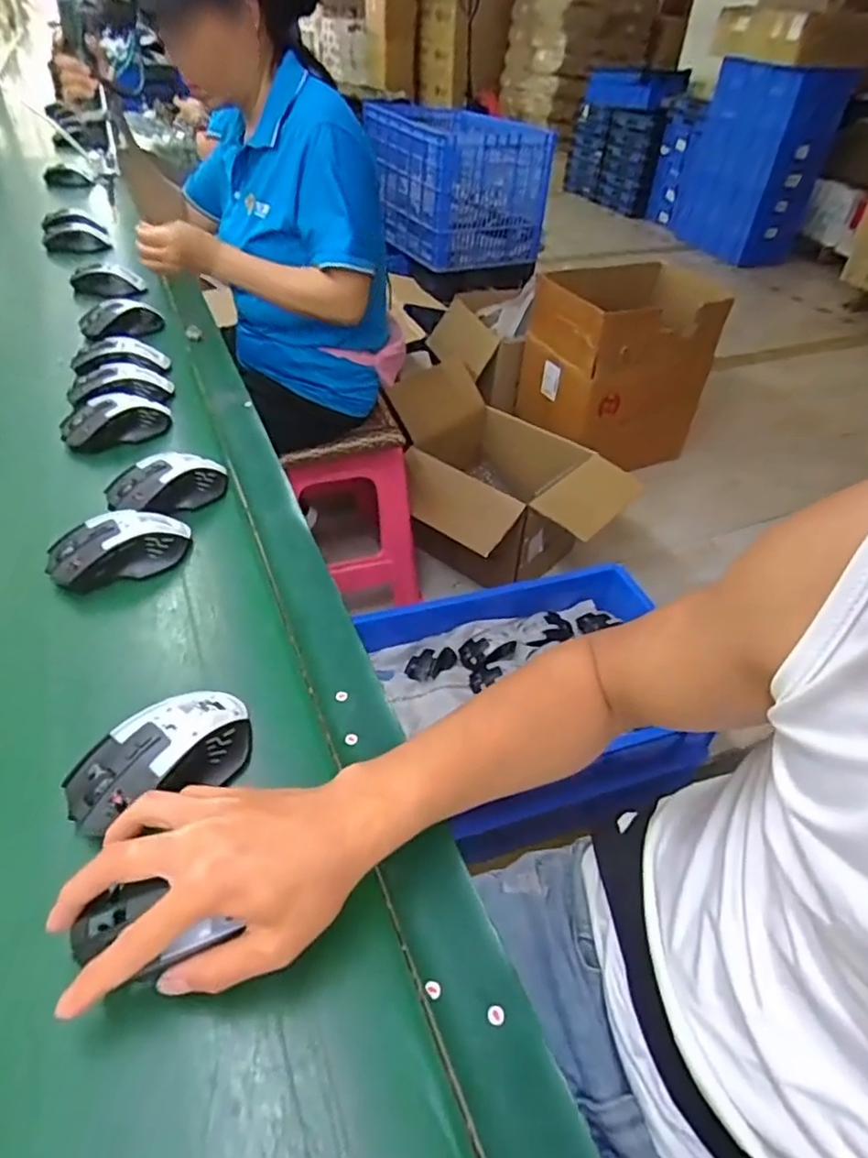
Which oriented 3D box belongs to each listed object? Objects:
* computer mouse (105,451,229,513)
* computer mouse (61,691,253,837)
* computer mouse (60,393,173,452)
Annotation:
[{"bbox_3d":[-0.263,-0.097,0.629,0.113,0.034,0.060,-20,48,-23],"label":"computer mouse"},{"bbox_3d":[-0.173,0.113,0.408,0.116,0.036,0.061,-33,54,-32],"label":"computer mouse"},{"bbox_3d":[-0.360,-0.178,0.725,0.044,0.045,0.117,33,51,29],"label":"computer mouse"}]

